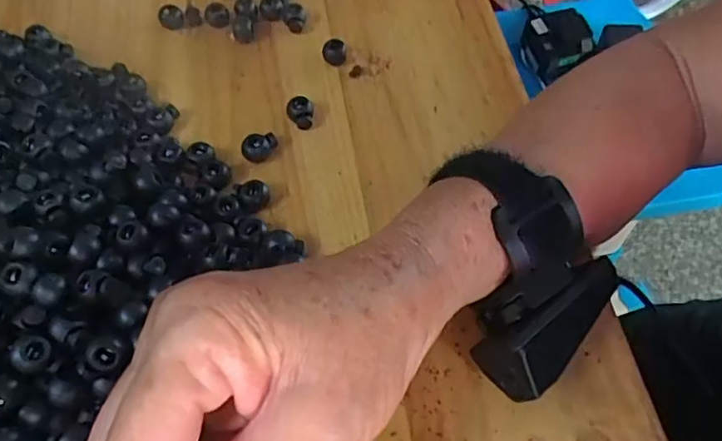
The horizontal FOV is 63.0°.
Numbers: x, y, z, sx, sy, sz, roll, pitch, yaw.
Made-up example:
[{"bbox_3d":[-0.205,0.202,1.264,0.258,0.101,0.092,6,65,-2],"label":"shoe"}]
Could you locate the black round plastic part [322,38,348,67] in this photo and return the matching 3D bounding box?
[{"bbox_3d":[-0.017,-0.106,0.368,0.015,0.014,0.013,8,59,5],"label":"black round plastic part"}]

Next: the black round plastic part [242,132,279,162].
[{"bbox_3d":[-0.057,-0.041,0.330,0.020,0.012,0.012,-14,59,-8],"label":"black round plastic part"}]

